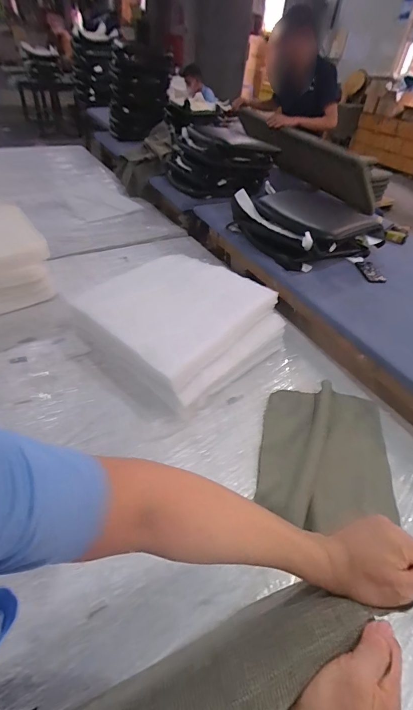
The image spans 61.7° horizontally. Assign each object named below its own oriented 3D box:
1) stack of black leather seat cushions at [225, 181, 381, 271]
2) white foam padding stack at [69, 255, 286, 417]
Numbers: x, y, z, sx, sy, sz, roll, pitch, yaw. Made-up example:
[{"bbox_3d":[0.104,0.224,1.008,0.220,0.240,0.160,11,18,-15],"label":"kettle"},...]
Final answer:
[{"bbox_3d":[0.436,-0.603,1.622,0.462,0.204,0.581,-27,52,-30],"label":"stack of black leather seat cushions"},{"bbox_3d":[-0.069,-0.133,1.213,0.548,0.153,0.560,-31,54,-31],"label":"white foam padding stack"}]

